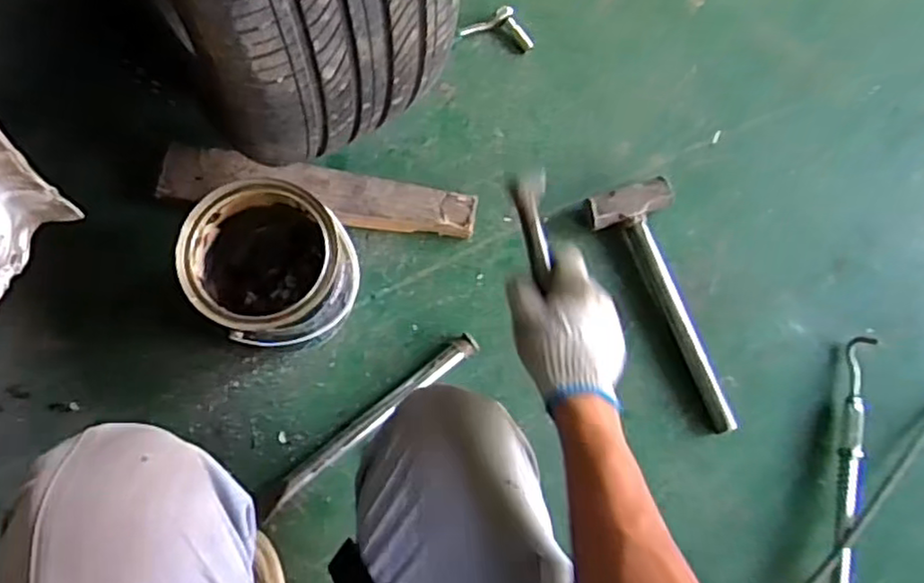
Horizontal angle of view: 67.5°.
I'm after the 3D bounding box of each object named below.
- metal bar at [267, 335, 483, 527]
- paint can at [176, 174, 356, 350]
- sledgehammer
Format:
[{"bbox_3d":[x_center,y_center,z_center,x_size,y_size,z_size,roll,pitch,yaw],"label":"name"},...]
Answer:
[{"bbox_3d":[-0.108,0.152,0.806,0.306,0.027,0.028,-38,82,-11],"label":"metal bar"},{"bbox_3d":[-0.212,-0.022,0.779,0.174,0.163,0.165,25,77,3],"label":"paint can"},{"bbox_3d":[0.253,0.019,0.842,0.103,0.044,0.317,-17,78,-6],"label":"sledgehammer"}]

